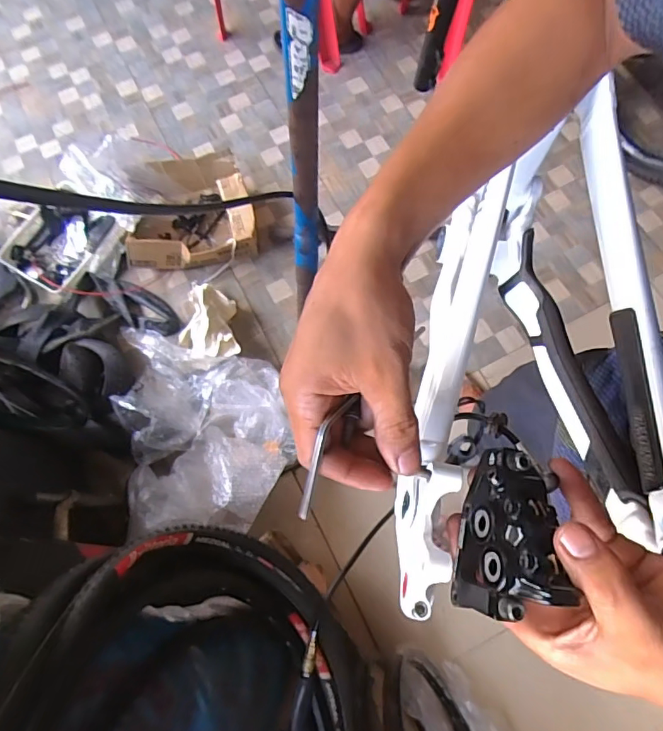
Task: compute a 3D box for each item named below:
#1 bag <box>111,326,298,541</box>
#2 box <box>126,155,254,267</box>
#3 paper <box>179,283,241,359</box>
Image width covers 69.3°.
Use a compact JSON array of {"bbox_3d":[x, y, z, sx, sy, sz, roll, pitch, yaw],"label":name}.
[{"bbox_3d":[-0.328,0.147,1.242,0.417,0.175,0.518,-2,72,1],"label":"bag"},{"bbox_3d":[-0.434,-0.463,1.472,0.378,0.151,0.332,-9,71,-1],"label":"box"},{"bbox_3d":[-0.357,-0.115,1.369,0.177,0.119,0.225,-11,71,-2],"label":"paper"}]

